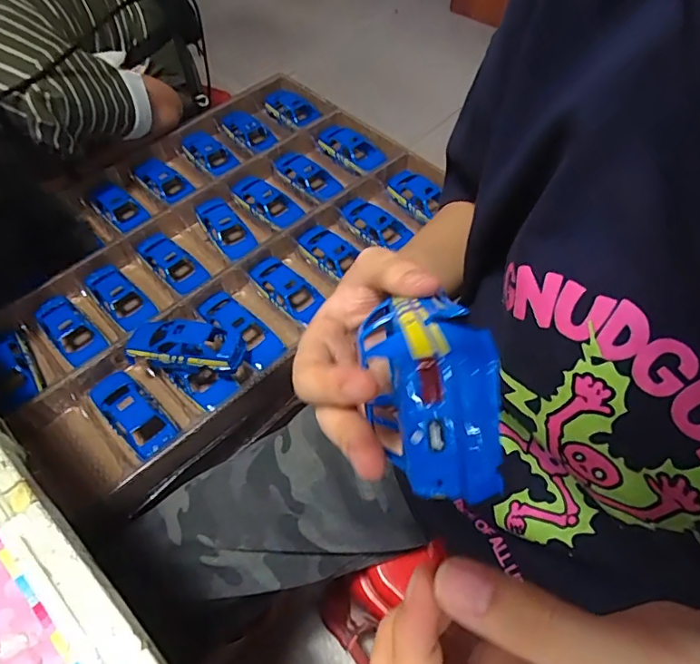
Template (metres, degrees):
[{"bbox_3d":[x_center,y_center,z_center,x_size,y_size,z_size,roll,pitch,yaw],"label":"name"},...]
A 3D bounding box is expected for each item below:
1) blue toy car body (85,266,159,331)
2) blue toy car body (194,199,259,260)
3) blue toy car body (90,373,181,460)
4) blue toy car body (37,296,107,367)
[{"bbox_3d":[-0.291,-0.042,0.657,0.131,0.030,0.044,39,66,24],"label":"blue toy car body"},{"bbox_3d":[-0.169,-0.137,0.713,0.050,0.039,0.129,-28,60,-16],"label":"blue toy car body"},{"bbox_3d":[-0.236,0.086,0.560,0.117,0.025,0.048,38,65,24],"label":"blue toy car body"},{"bbox_3d":[-0.337,0.000,0.624,0.122,0.023,0.047,38,66,24],"label":"blue toy car body"}]

